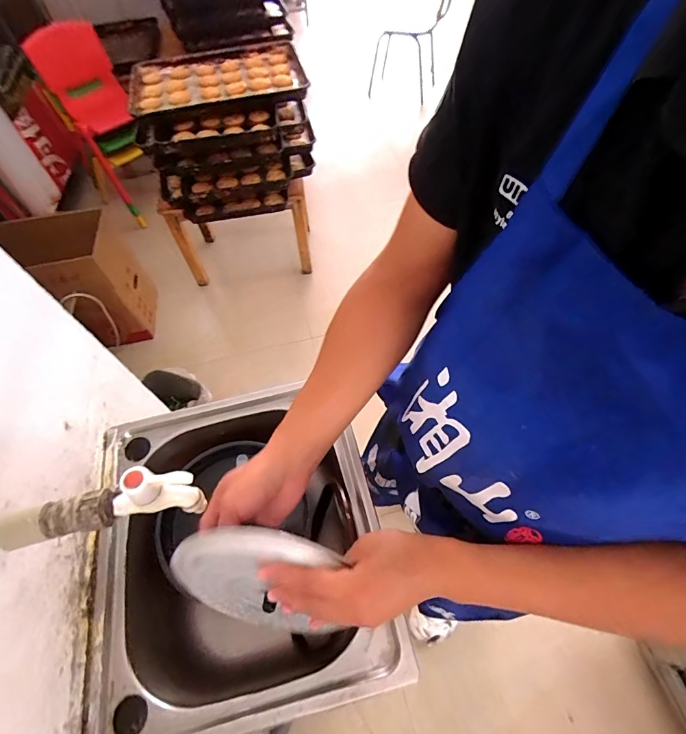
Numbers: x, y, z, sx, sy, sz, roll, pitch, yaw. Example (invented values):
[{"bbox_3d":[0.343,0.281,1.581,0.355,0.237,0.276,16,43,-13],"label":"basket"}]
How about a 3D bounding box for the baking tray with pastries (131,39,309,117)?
[{"bbox_3d":[-0.447,-1.049,1.392,0.620,0.063,0.410,-23,60,-12],"label":"baking tray with pastries"}]

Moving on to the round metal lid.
[{"bbox_3d":[-0.094,0.232,0.414,0.176,0.201,0.025,2,38,3],"label":"round metal lid"}]

